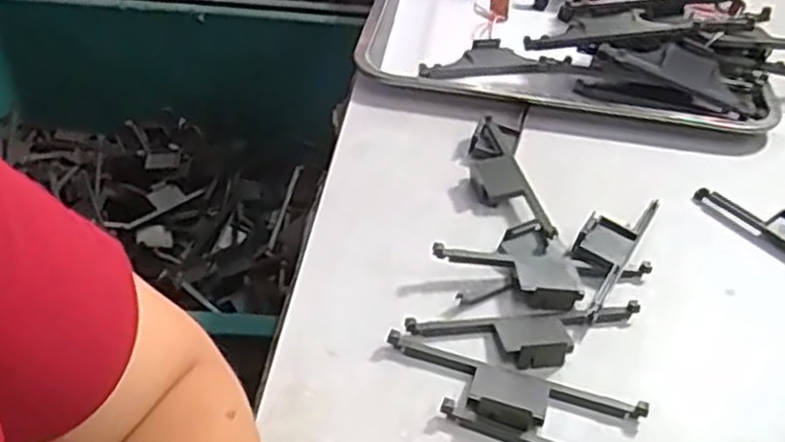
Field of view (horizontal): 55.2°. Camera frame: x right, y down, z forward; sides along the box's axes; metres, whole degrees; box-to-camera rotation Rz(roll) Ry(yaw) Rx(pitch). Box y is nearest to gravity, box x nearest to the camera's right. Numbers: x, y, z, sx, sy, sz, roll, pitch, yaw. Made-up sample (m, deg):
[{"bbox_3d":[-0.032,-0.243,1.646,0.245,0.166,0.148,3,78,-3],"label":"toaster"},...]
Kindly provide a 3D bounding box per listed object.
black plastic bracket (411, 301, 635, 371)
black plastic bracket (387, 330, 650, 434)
[{"bbox_3d":[0.079,0.064,0.423,0.138,0.013,0.036,-2,40,-10],"label":"black plastic bracket"},{"bbox_3d":[0.060,0.089,0.392,0.136,0.012,0.038,17,40,12],"label":"black plastic bracket"}]

